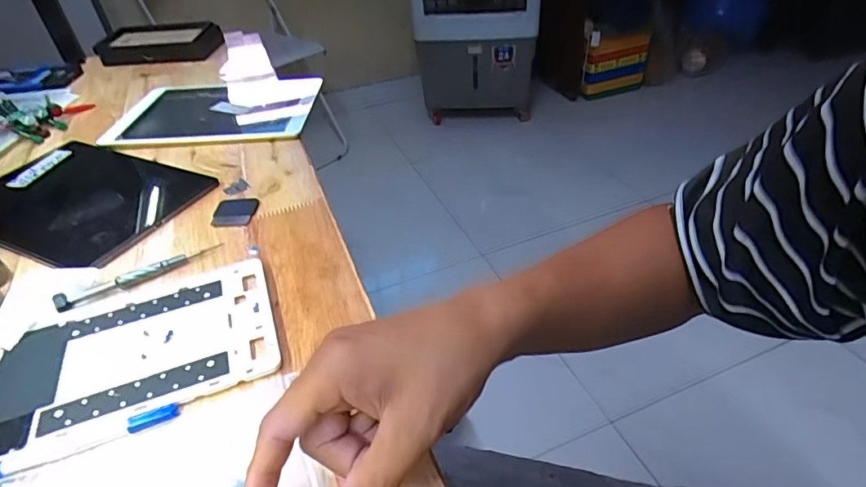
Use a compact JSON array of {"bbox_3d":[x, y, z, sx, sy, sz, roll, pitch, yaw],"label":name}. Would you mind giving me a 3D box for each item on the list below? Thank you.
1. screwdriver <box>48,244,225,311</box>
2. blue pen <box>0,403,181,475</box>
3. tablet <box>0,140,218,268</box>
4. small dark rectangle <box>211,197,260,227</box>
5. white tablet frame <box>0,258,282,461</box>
[{"bbox_3d":[-0.240,0.024,0.420,0.125,0.011,0.014,-24,44,-23],"label":"screwdriver"},{"bbox_3d":[-0.220,0.120,0.299,0.130,0.006,0.013,-17,42,-16],"label":"blue pen"},{"bbox_3d":[-0.359,-0.050,0.515,0.223,0.012,0.162,14,43,20],"label":"tablet"},{"bbox_3d":[-0.193,-0.032,0.493,0.039,0.004,0.043,-1,40,2],"label":"small dark rectangle"},{"bbox_3d":[-0.218,0.076,0.360,0.203,0.004,0.120,-16,42,-15],"label":"white tablet frame"}]

